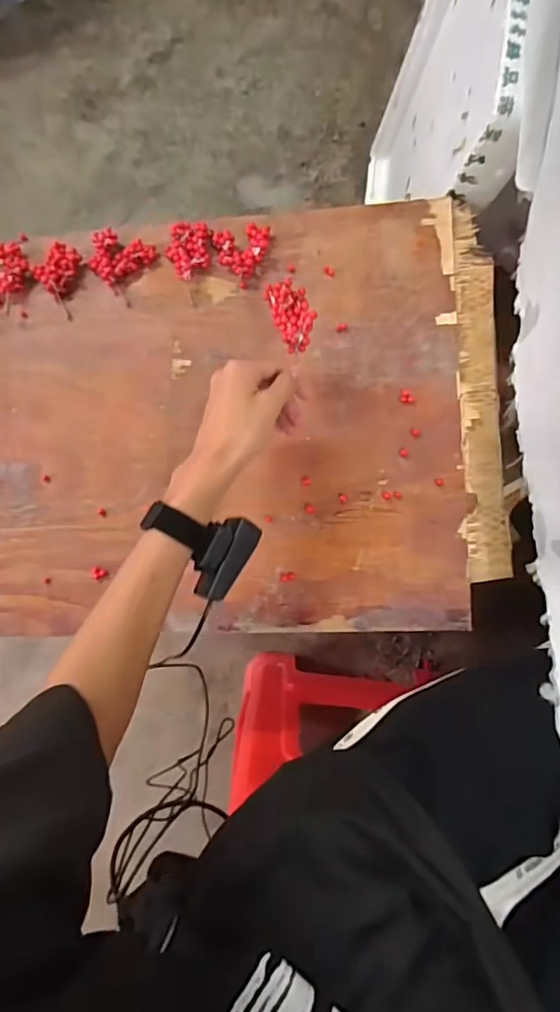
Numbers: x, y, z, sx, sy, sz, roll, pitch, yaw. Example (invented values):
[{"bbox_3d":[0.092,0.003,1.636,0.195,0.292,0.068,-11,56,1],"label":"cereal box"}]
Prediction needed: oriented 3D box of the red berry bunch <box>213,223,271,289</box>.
[{"bbox_3d":[-0.037,-0.270,0.559,0.059,0.019,0.065,-13,84,4],"label":"red berry bunch"}]

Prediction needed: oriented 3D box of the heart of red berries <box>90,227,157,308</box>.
[{"bbox_3d":[-0.180,-0.271,0.573,0.068,0.017,0.064,33,89,7],"label":"heart of red berries"}]

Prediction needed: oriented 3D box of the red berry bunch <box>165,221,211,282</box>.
[{"bbox_3d":[-0.100,-0.276,0.566,0.044,0.019,0.057,-2,85,5],"label":"red berry bunch"}]

